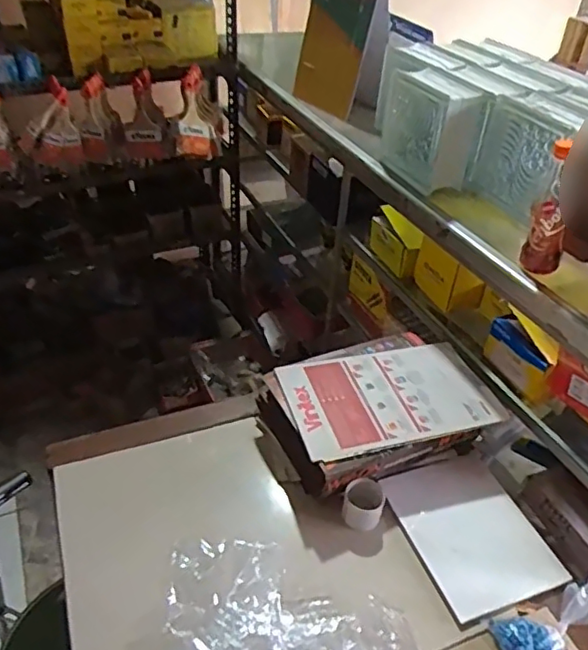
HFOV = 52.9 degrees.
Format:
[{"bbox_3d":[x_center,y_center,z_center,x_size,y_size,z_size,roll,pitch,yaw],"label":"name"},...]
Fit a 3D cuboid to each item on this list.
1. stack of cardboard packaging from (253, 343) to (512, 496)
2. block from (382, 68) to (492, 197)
[{"bbox_3d":[0.148,0.156,1.043,0.357,0.117,0.241,-13,41,-19],"label":"stack of cardboard packaging"},{"bbox_3d":[0.260,-0.377,1.150,0.092,0.187,0.193,-15,42,-21],"label":"block"}]

